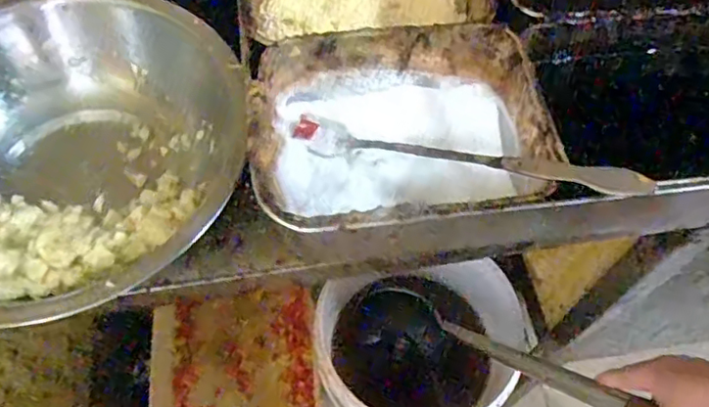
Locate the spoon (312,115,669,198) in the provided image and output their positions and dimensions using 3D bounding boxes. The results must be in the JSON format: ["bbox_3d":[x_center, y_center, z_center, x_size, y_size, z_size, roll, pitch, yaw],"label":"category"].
[{"bbox_3d":[0.051,-0.023,0.303,0.176,0.012,0.021,12,58,33],"label":"spoon"}]

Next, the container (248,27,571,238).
[{"bbox_3d":[0.021,-0.029,0.314,0.140,0.057,0.108,-7,62,-6],"label":"container"}]

